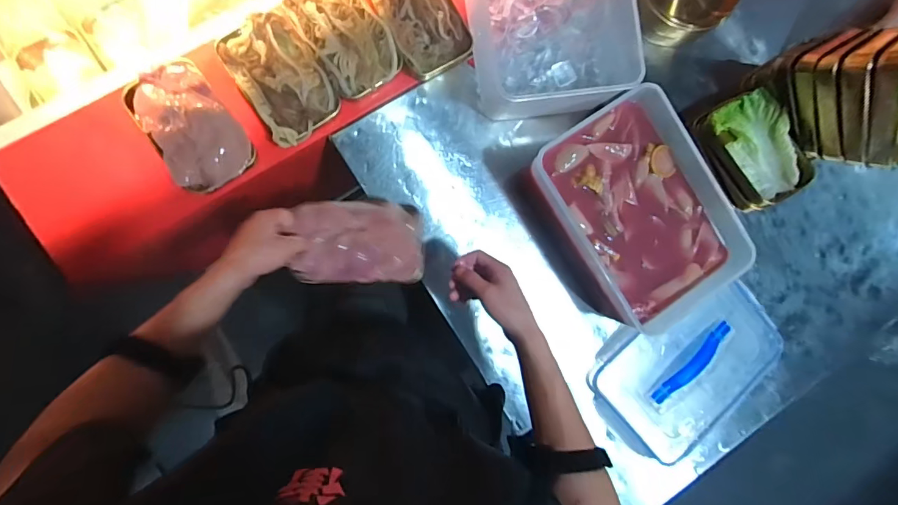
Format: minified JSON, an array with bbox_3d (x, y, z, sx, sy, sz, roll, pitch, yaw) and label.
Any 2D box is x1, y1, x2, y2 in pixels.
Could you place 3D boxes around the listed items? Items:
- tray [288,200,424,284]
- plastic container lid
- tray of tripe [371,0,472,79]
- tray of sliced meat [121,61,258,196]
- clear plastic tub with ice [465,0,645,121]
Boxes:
[{"bbox_3d":[-0.120,-0.014,0.592,0.166,0.026,0.109,0,89,-9],"label":"tray"},{"bbox_3d":[0.410,0.189,0.756,0.334,0.035,0.236,-41,97,-5],"label":"plastic container lid"},{"bbox_3d":[-0.049,-0.362,0.665,0.106,0.040,0.172,-29,93,-9],"label":"tray of tripe"},{"bbox_3d":[-0.360,-0.176,0.603,0.109,0.029,0.179,-36,94,-8],"label":"tray of sliced meat"},{"bbox_3d":[0.155,-0.386,0.663,0.223,0.119,0.329,-7,90,-9],"label":"clear plastic tub with ice"}]

